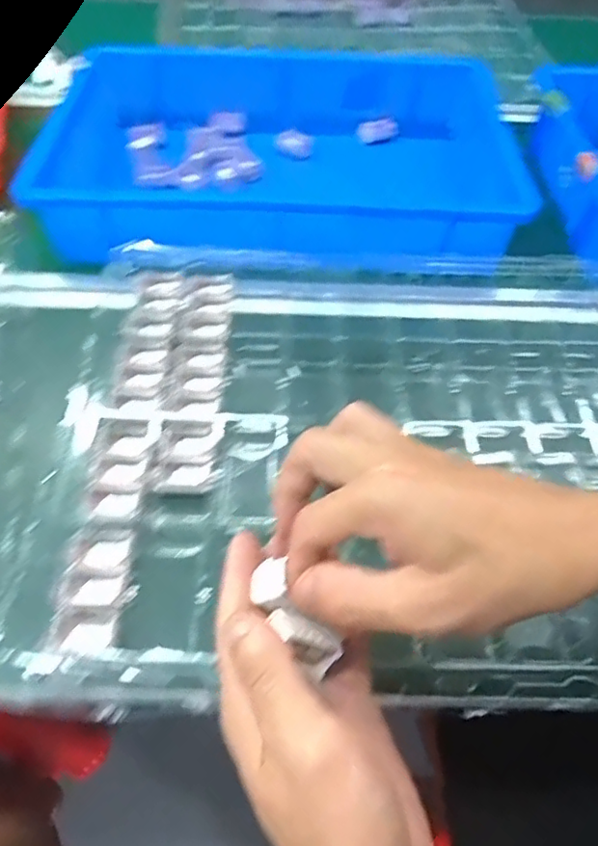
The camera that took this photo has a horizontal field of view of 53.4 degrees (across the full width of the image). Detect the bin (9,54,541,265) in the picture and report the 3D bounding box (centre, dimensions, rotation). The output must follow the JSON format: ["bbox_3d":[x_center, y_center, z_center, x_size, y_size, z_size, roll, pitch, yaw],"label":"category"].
[{"bbox_3d":[-0.021,-0.291,0.624,0.447,0.099,0.267,-6,53,-8],"label":"bin"}]

